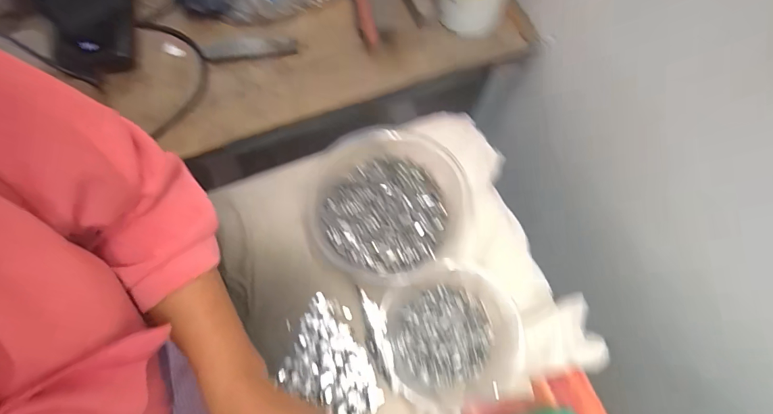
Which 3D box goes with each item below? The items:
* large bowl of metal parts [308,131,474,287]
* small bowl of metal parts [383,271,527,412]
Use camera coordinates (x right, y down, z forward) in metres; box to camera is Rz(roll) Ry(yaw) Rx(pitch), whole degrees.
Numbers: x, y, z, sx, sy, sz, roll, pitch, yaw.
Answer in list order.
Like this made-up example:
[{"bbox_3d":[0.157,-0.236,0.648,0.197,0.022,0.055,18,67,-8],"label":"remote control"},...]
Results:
[{"bbox_3d":[0.000,0.003,0.377,0.148,0.062,0.139,17,70,3],"label":"large bowl of metal parts"},{"bbox_3d":[0.064,0.118,0.357,0.122,0.033,0.115,1,70,-2],"label":"small bowl of metal parts"}]

